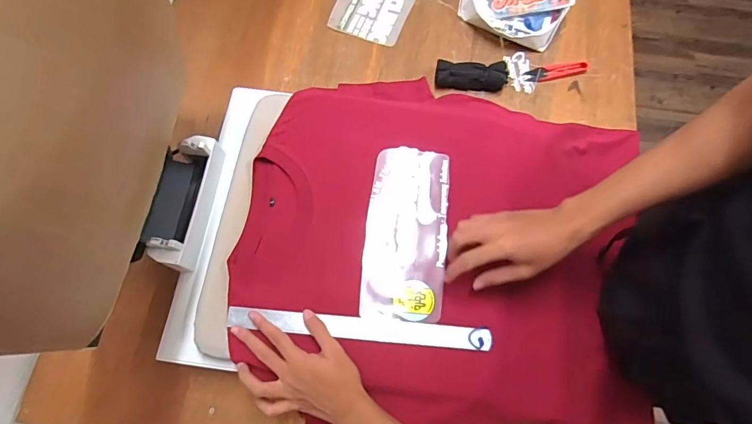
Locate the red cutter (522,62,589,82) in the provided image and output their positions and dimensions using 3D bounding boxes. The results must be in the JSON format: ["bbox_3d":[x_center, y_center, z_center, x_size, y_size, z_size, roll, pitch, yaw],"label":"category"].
[{"bbox_3d":[0.336,-0.261,0.780,0.123,0.006,0.026,-11,71,-2],"label":"red cutter"}]

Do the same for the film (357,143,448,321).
[{"bbox_3d":[0.042,0.025,0.572,0.107,0.008,0.237,6,71,1],"label":"film"}]

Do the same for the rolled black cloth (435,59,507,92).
[{"bbox_3d":[0.170,-0.247,0.757,0.124,0.033,0.044,2,71,2],"label":"rolled black cloth"}]

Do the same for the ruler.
[{"bbox_3d":[-0.021,0.146,0.529,0.327,0.006,0.028,5,81,1],"label":"ruler"}]

